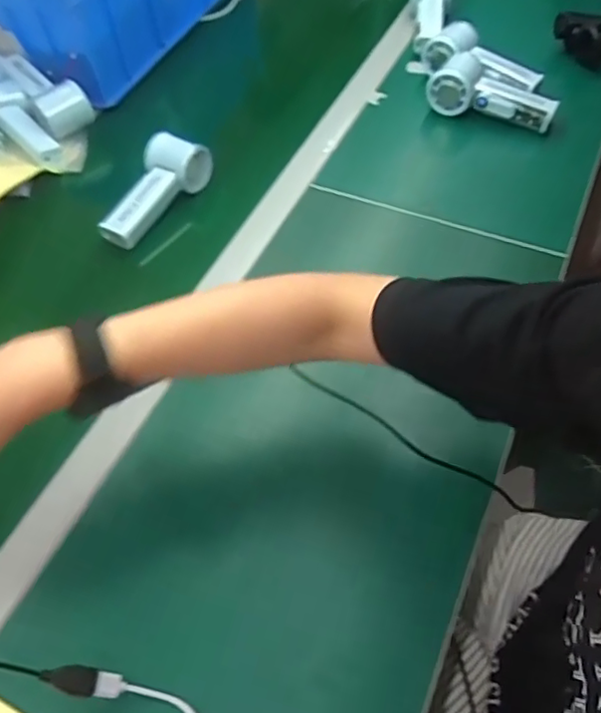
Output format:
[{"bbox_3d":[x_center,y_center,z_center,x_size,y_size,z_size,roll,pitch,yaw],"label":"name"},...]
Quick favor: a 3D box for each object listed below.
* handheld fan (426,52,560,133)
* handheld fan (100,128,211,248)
[{"bbox_3d":[0.230,-0.313,0.720,0.150,0.058,0.047,18,57,-1],"label":"handheld fan"},{"bbox_3d":[-0.166,-0.189,0.659,0.064,0.050,0.147,27,62,22],"label":"handheld fan"}]

